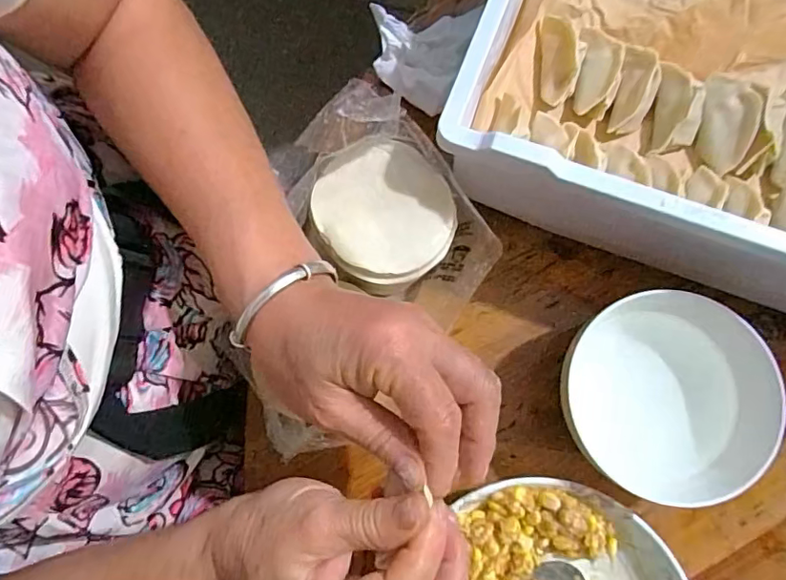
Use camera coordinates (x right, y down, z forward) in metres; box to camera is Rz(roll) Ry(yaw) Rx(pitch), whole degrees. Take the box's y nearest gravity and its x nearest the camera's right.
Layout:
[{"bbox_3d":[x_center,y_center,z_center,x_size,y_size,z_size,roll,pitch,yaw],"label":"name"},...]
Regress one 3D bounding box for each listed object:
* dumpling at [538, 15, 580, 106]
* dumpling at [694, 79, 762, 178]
[{"bbox_3d":[0.118,-0.164,0.381,0.022,0.021,0.067,1,78,2],"label":"dumpling"},{"bbox_3d":[0.230,-0.113,0.366,0.030,0.017,0.068,12,79,4],"label":"dumpling"}]

